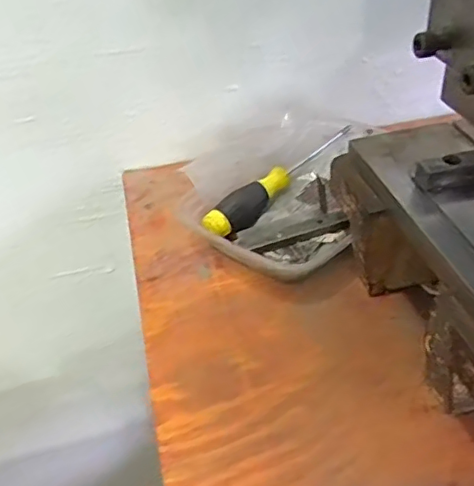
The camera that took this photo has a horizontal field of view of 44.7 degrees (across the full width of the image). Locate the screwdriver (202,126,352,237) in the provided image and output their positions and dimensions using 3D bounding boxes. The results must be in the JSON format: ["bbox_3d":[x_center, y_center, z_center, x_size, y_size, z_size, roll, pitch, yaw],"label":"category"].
[{"bbox_3d":[0.038,-0.054,0.524,0.027,0.034,0.180,28,50,33],"label":"screwdriver"}]

